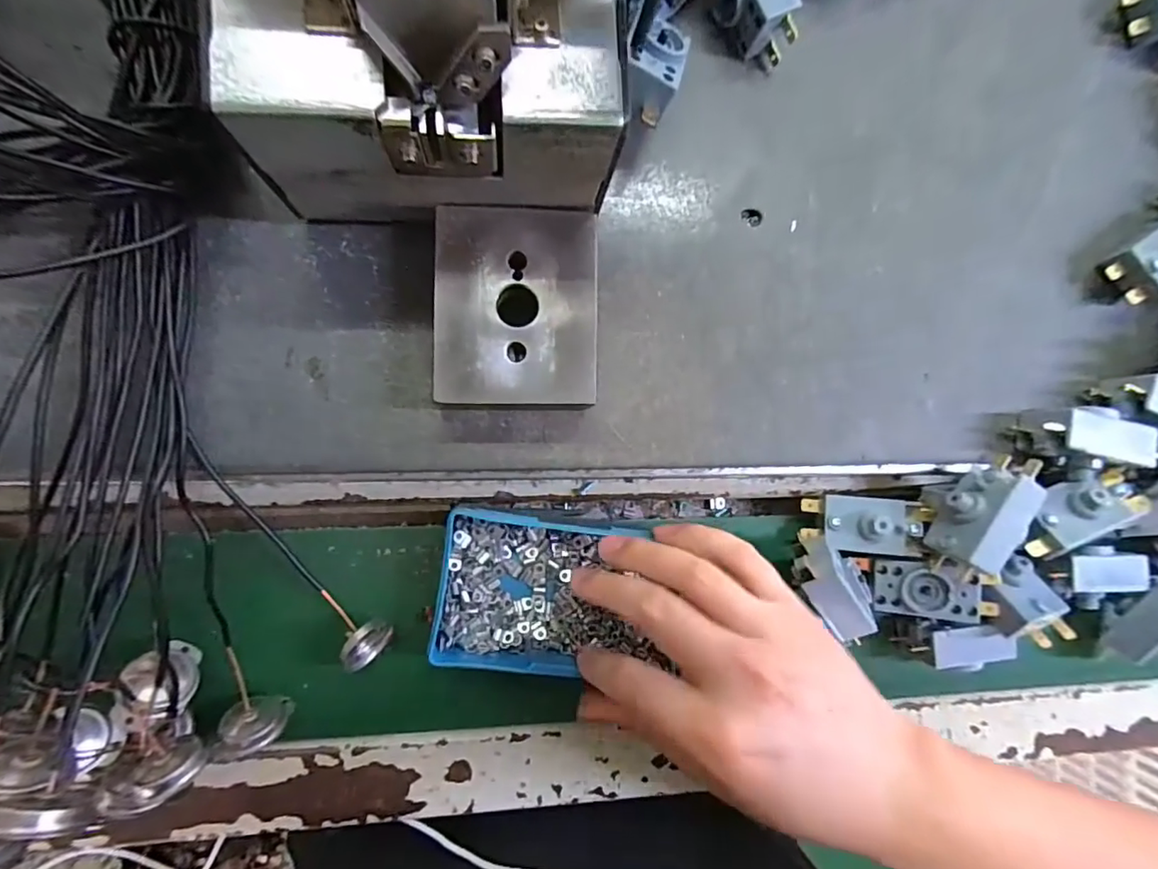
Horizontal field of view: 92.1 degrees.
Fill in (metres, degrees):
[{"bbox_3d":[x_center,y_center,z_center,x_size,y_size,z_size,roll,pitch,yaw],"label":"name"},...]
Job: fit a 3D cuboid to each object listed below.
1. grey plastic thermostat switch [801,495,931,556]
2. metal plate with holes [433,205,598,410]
[{"bbox_3d":[0.147,0.046,0.284,0.059,0.022,0.027,4,90,-3],"label":"grey plastic thermostat switch"},{"bbox_3d":[-0.026,-0.052,0.238,0.065,0.027,0.081,0,89,-8],"label":"metal plate with holes"}]

